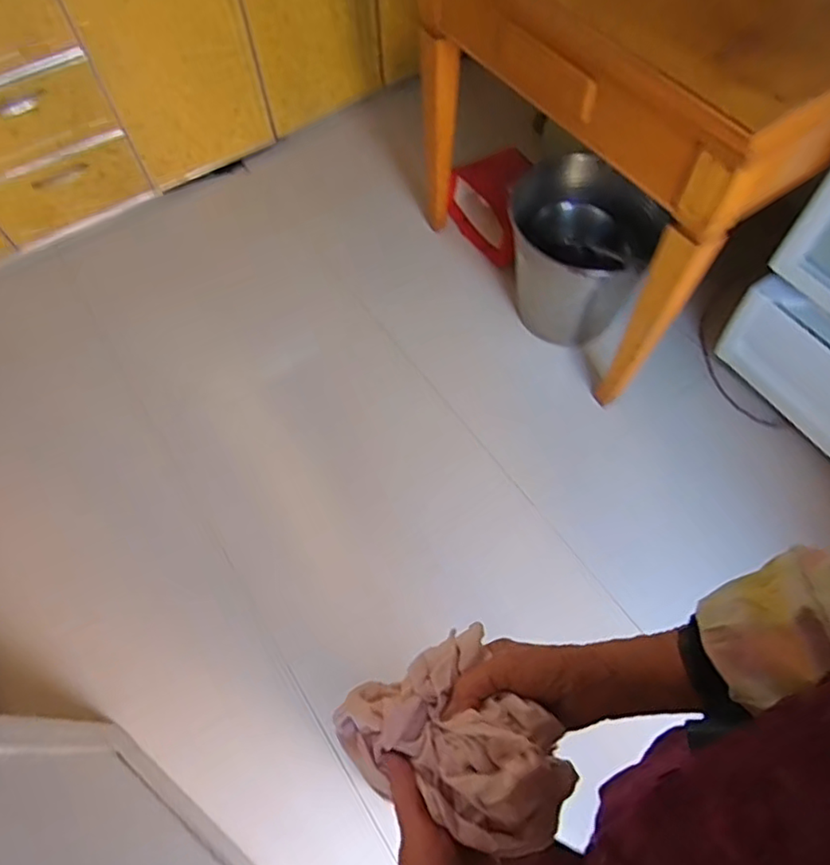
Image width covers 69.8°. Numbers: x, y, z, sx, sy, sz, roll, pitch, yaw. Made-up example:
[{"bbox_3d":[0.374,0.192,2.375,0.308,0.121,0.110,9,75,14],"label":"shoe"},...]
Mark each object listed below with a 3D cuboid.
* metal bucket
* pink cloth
[{"bbox_3d":[0.378,-0.424,1.398,0.283,0.346,0.298,-1,62,2],"label":"metal bucket"},{"bbox_3d":[0.029,0.216,0.400,0.122,0.068,0.139,-31,65,-14],"label":"pink cloth"}]

